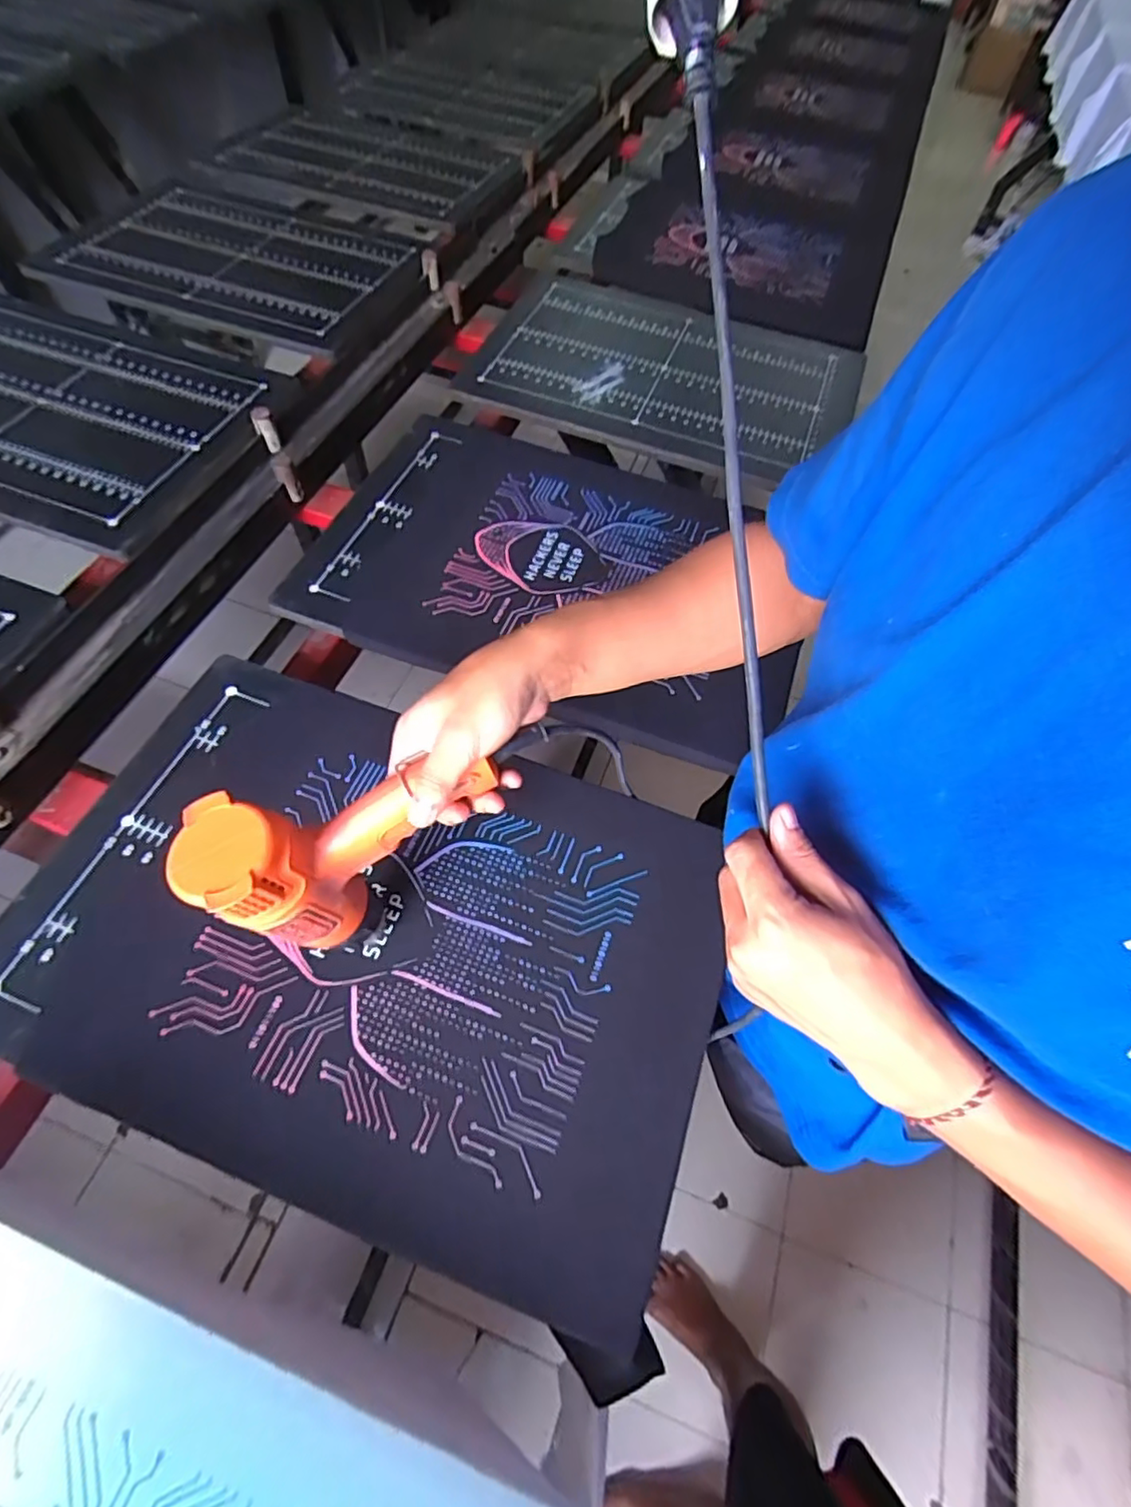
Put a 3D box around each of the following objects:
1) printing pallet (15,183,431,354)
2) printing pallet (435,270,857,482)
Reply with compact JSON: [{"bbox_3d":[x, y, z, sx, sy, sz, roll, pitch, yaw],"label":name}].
[{"bbox_3d":[-0.579,-0.894,1.105,0.607,0.025,0.406,19,61,8],"label":"printing pallet"},{"bbox_3d":[0.155,-0.628,1.009,0.585,0.020,0.419,24,61,10],"label":"printing pallet"}]

